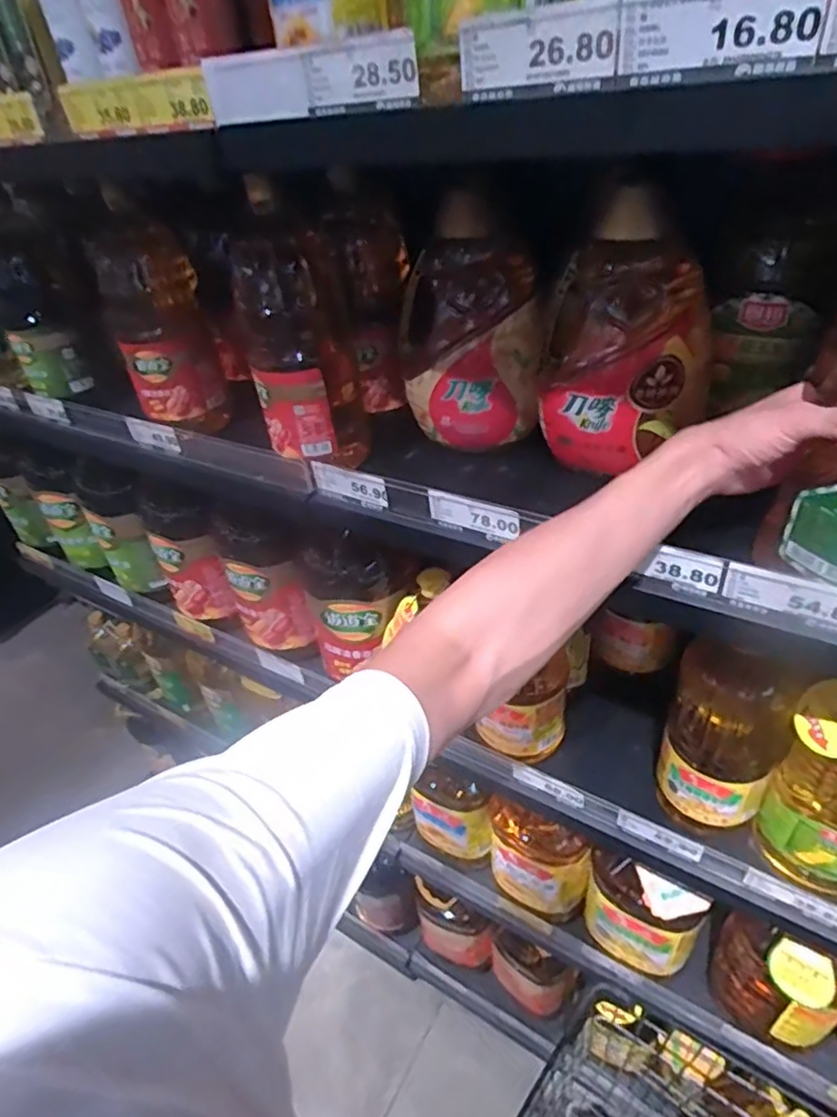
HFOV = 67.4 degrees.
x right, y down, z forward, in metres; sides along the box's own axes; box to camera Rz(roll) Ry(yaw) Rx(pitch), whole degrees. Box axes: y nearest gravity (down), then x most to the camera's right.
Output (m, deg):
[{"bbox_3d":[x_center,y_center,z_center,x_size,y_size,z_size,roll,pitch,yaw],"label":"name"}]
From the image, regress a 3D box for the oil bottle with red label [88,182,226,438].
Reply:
[{"bbox_3d":[-0.297,-0.268,0.720,0.105,0.255,0.094,-19,41,-14],"label":"oil bottle with red label"}]

